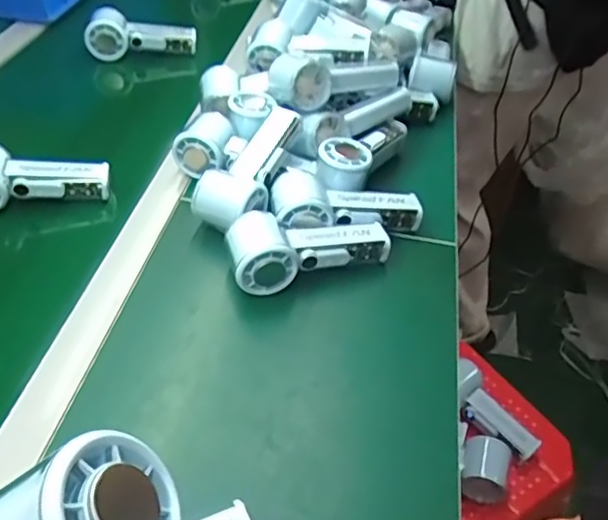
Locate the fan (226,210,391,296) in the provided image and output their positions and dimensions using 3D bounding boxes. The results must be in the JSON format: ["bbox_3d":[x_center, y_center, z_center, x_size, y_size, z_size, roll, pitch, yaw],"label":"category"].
[{"bbox_3d":[0.008,-0.009,0.569,0.152,0.056,0.056,-7,45,-14],"label":"fan"}]

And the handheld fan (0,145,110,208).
[{"bbox_3d":[-0.281,-0.084,0.631,0.148,0.049,0.055,0,44,-7],"label":"handheld fan"}]

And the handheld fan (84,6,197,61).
[{"bbox_3d":[-0.237,-0.326,0.892,0.157,0.055,0.038,-1,44,-6],"label":"handheld fan"}]

